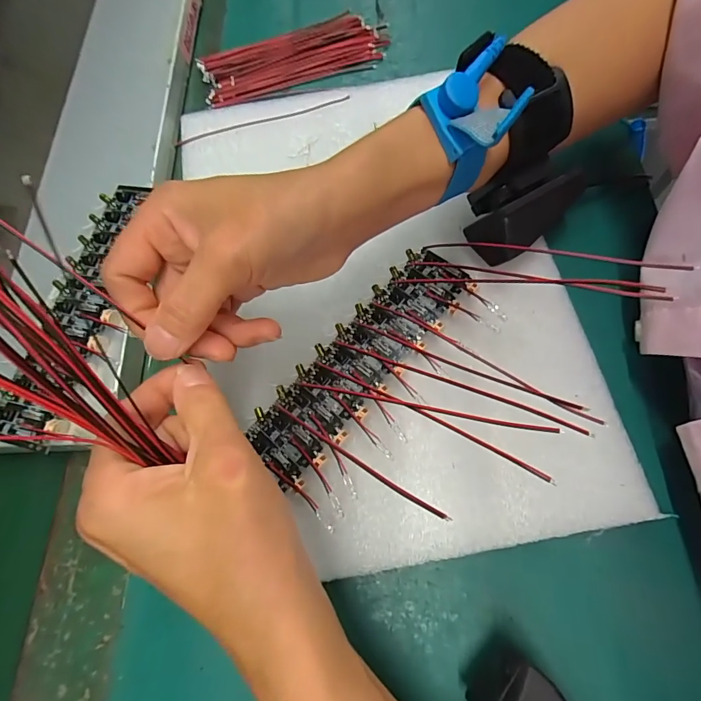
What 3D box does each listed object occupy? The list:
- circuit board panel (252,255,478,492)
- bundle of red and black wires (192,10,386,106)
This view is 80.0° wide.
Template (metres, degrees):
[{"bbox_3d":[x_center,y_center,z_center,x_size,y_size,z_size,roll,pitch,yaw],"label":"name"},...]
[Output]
[{"bbox_3d":[0.008,0.002,0.225,0.045,0.010,0.147,39,77,17],"label":"circuit board panel"},{"bbox_3d":[-0.043,-0.234,0.328,0.147,0.007,0.059,-22,69,-4],"label":"bundle of red and black wires"}]

